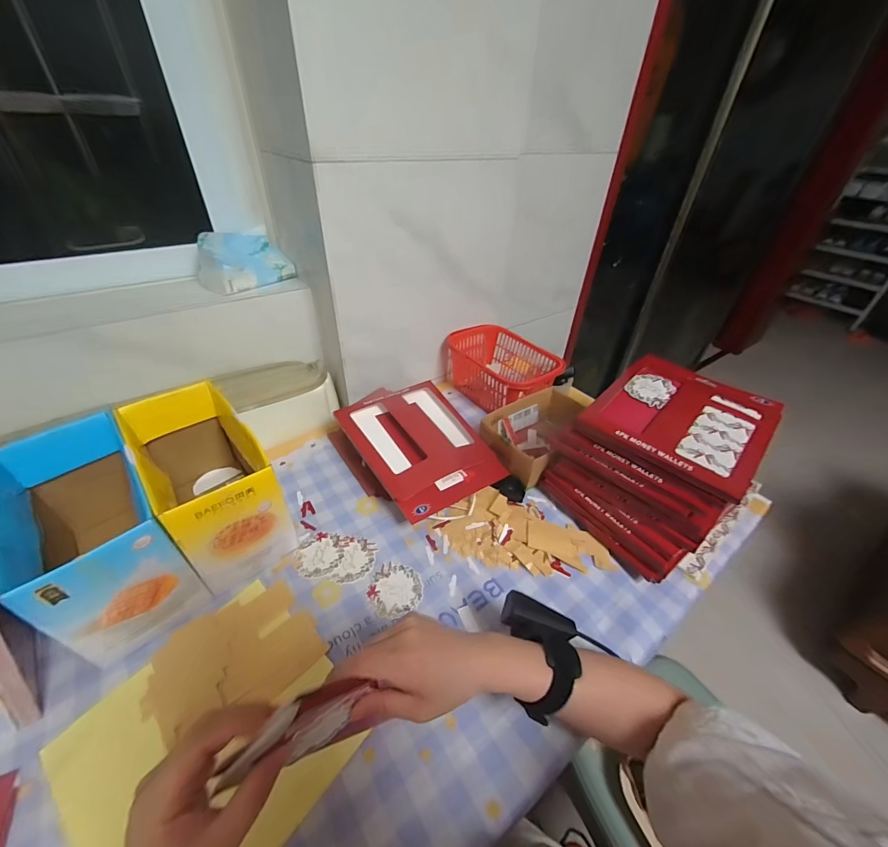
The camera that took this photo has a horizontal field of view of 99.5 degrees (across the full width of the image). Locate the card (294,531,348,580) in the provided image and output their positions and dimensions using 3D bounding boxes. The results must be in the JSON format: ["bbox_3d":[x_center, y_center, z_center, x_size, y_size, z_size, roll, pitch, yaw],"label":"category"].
[{"bbox_3d":[-0.164,0.173,0.504,0.067,0.004,0.063,-17,44,-22],"label":"card"}]

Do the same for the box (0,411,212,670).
[{"bbox_3d":[-0.389,0.116,0.427,0.112,0.151,0.238,-31,51,-34],"label":"box"}]

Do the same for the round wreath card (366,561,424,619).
[{"bbox_3d":[-0.062,0.205,0.471,0.065,0.004,0.068,2,40,-1],"label":"round wreath card"}]

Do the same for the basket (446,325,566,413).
[{"bbox_3d":[0.112,-0.106,0.775,0.149,0.106,0.232,-29,49,-32],"label":"basket"}]

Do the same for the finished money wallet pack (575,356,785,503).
[{"bbox_3d":[0.328,-0.020,0.511,0.194,0.034,0.234,33,49,31],"label":"finished money wallet pack"}]

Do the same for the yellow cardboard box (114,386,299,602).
[{"bbox_3d":[-0.300,0.073,0.486,0.108,0.149,0.220,-28,49,-32],"label":"yellow cardboard box"}]

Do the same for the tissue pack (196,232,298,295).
[{"bbox_3d":[-0.333,-0.275,0.625,0.137,0.075,0.081,-31,50,-34],"label":"tissue pack"}]

